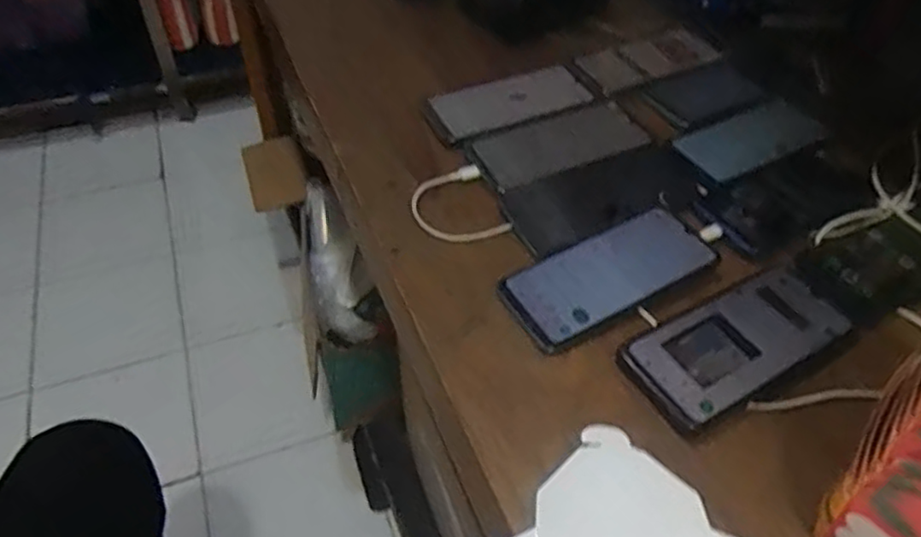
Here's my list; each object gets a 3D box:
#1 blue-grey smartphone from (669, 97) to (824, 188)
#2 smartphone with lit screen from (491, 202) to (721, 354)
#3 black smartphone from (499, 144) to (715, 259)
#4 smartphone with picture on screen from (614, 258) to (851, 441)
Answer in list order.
[{"bbox_3d":[0.276,-0.124,0.647,0.160,0.014,0.071,-24,53,-22],"label":"blue-grey smartphone"},{"bbox_3d":[0.115,0.002,0.521,0.168,0.010,0.074,-23,53,-21],"label":"smartphone with lit screen"},{"bbox_3d":[0.127,-0.065,0.592,0.176,0.013,0.084,-15,50,-15],"label":"black smartphone"},{"bbox_3d":[0.198,0.050,0.480,0.166,0.006,0.076,-23,53,-21],"label":"smartphone with picture on screen"}]

